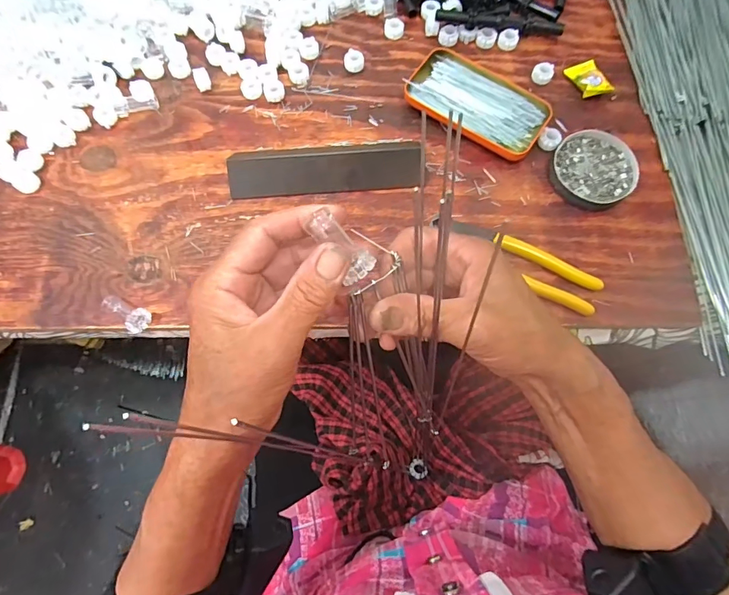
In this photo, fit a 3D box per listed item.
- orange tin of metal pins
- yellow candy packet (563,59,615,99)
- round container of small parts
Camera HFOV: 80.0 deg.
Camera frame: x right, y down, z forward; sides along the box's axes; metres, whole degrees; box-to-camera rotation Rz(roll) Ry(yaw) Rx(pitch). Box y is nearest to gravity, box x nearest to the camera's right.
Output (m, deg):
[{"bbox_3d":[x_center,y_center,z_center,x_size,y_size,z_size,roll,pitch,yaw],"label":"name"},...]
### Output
[{"bbox_3d":[0.118,-0.202,0.458,0.145,0.018,0.080,35,77,9],"label":"orange tin of metal pins"},{"bbox_3d":[0.244,-0.238,0.470,0.030,0.016,0.051,-18,75,-5],"label":"yellow candy packet"},{"bbox_3d":[0.228,-0.130,0.437,0.080,0.015,0.081,0,74,0],"label":"round container of small parts"}]

